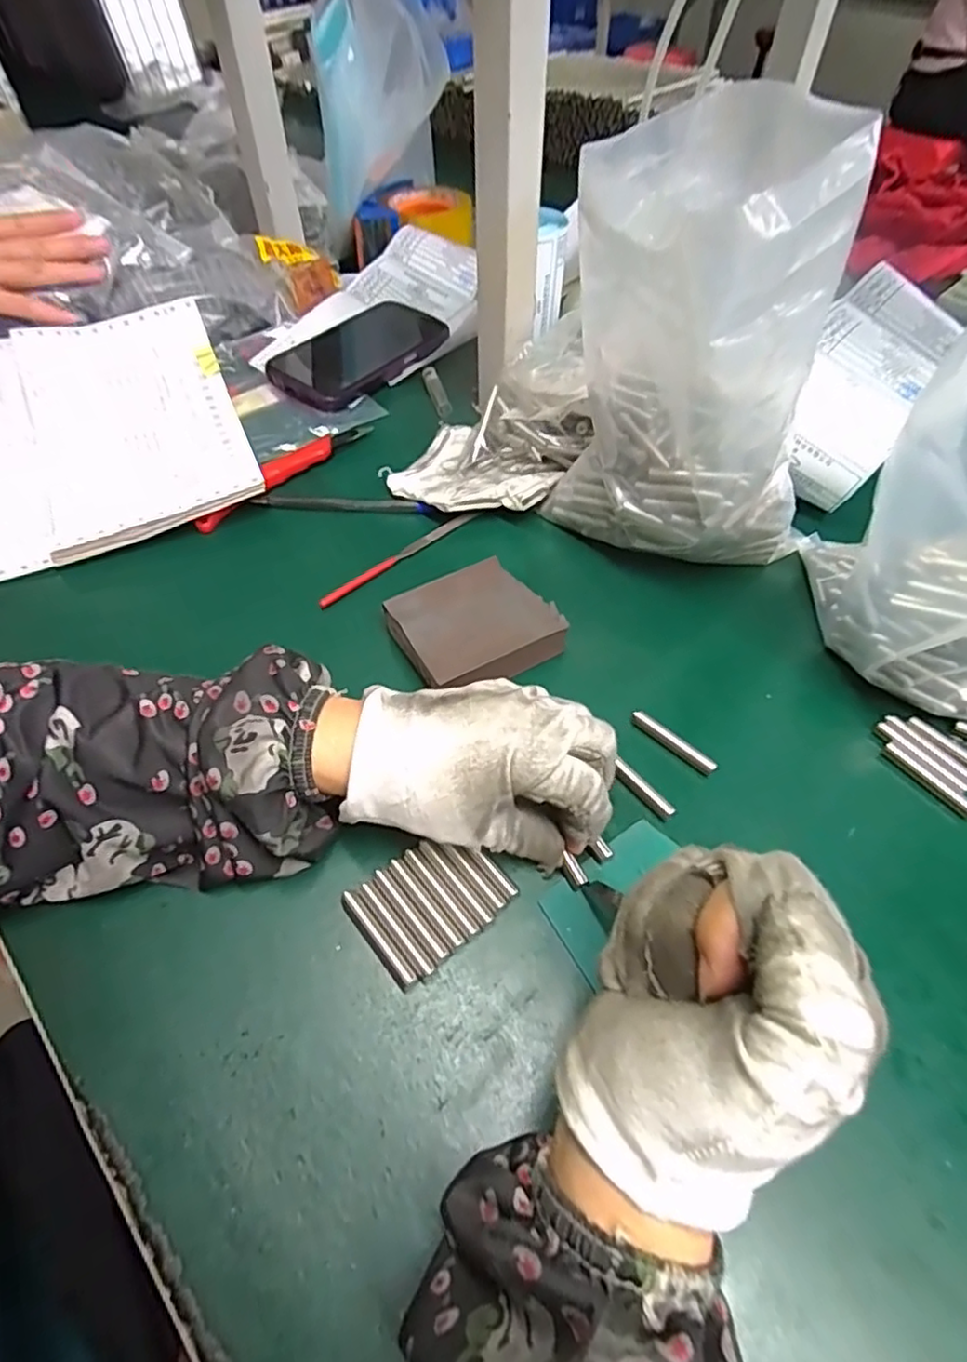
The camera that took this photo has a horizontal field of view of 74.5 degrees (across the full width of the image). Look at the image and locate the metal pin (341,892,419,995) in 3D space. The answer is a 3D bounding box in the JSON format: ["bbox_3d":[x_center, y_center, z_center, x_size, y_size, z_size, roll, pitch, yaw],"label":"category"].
[{"bbox_3d":[-0.044,0.107,0.265,0.007,0.004,0.047,-35,61,-24],"label":"metal pin"}]

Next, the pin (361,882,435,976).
[{"bbox_3d":[-0.037,0.104,0.268,0.006,0.004,0.047,-35,61,-24],"label":"pin"}]

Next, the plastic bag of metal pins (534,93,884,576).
[{"bbox_3d":[0.117,-0.163,0.346,0.126,0.201,0.116,-22,56,-17],"label":"plastic bag of metal pins"}]

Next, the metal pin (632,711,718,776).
[{"bbox_3d":[0.098,0.032,0.328,0.048,0.007,0.006,37,61,24],"label":"metal pin"}]

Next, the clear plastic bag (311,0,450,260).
[{"bbox_3d":[-0.095,-0.510,0.579,0.121,0.197,0.095,-5,53,-4],"label":"clear plastic bag"}]

